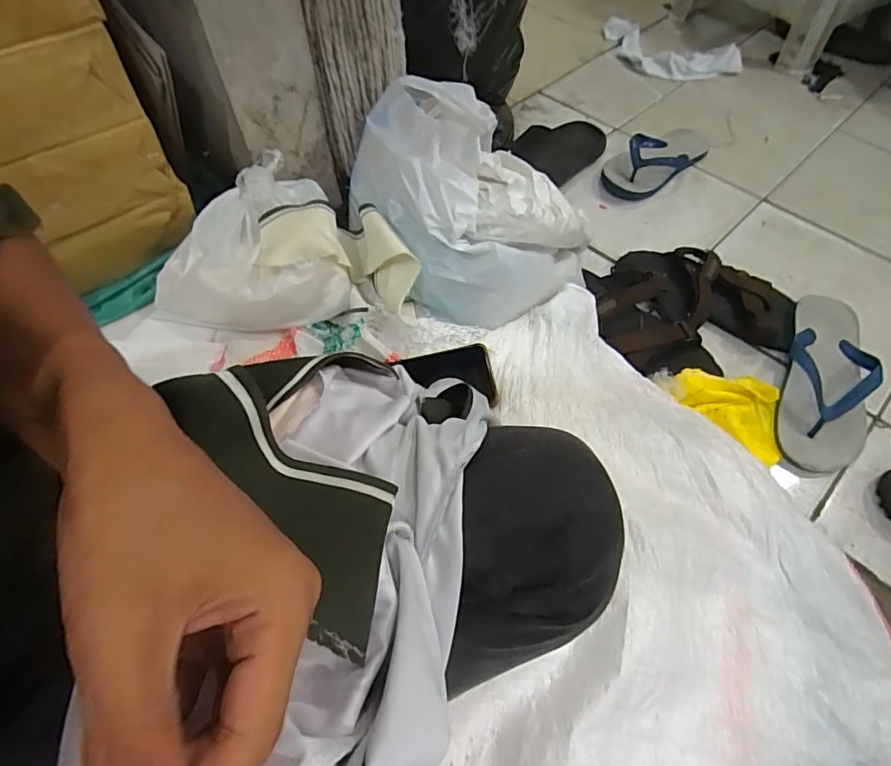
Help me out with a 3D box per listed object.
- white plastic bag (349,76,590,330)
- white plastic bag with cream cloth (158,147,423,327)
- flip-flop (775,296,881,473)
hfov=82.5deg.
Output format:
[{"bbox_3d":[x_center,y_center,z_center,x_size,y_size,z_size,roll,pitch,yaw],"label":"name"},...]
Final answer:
[{"bbox_3d":[0.029,-0.218,0.616,0.223,0.141,0.284,-31,63,-18],"label":"white plastic bag"},{"bbox_3d":[-0.175,-0.150,0.598,0.283,0.093,0.197,3,58,2],"label":"white plastic bag with cream cloth"},{"bbox_3d":[0.480,-0.008,0.641,0.093,0.041,0.253,20,60,12],"label":"flip-flop"}]

